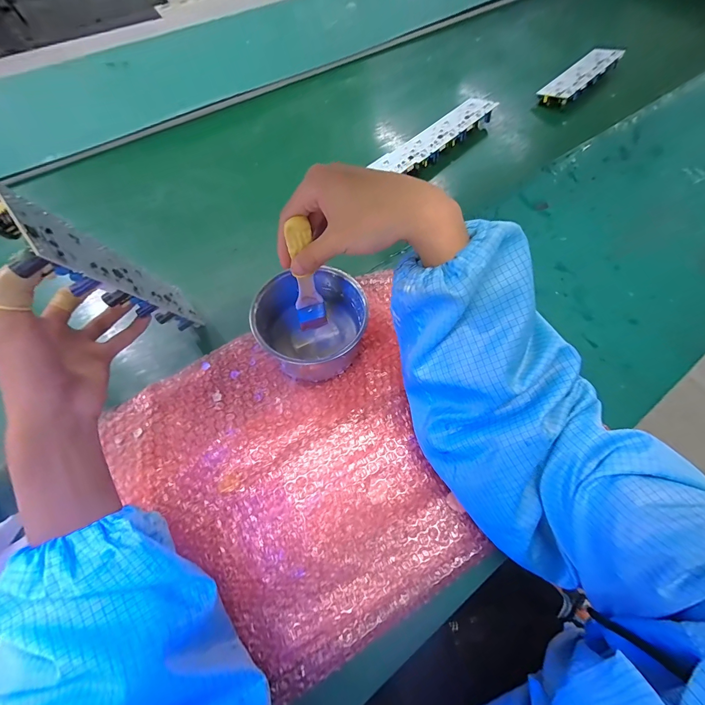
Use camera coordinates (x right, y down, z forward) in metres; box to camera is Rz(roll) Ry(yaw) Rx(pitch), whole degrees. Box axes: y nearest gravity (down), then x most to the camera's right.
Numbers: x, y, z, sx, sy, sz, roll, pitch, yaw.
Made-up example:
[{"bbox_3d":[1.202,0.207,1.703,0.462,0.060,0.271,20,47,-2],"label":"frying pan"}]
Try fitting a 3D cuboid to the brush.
[{"bbox_3d":[-0.044,-0.068,0.329,0.030,0.134,0.007,-20,57,-12],"label":"brush"}]

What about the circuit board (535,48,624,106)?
[{"bbox_3d":[0.469,-0.568,0.686,0.067,0.025,0.241,40,72,18],"label":"circuit board"}]

